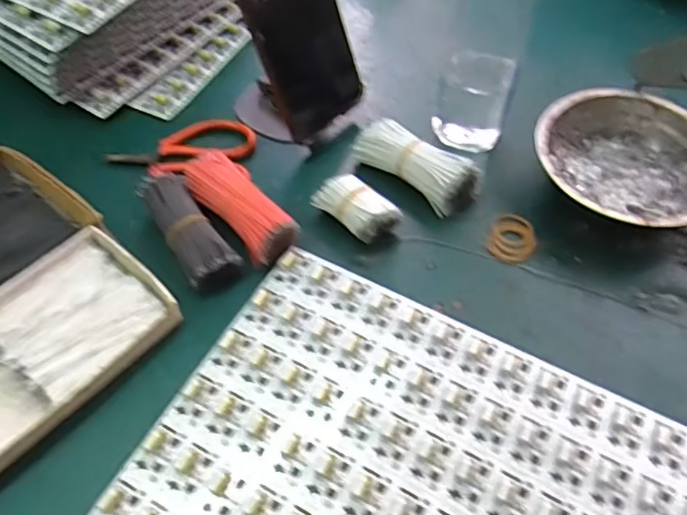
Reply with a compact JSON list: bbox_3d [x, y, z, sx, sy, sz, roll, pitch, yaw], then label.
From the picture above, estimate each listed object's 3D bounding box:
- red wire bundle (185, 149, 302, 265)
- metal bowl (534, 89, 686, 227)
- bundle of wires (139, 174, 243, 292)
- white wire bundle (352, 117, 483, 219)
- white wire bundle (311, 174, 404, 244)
[{"bbox_3d":[-0.071,-0.034,0.388,0.033,0.034,0.089,-37,64,-22],"label":"red wire bundle"},{"bbox_3d":[0.199,-0.064,0.401,0.123,0.041,0.117,0,56,0],"label":"metal bowl"},{"bbox_3d":[-0.104,-0.018,0.379,0.033,0.032,0.083,-29,61,-18],"label":"bundle of wires"},{"bbox_3d":[0.054,-0.070,0.413,0.092,0.038,0.036,32,62,20],"label":"white wire bundle"},{"bbox_3d":[0.008,-0.033,0.391,0.060,0.031,0.028,35,62,21],"label":"white wire bundle"}]

